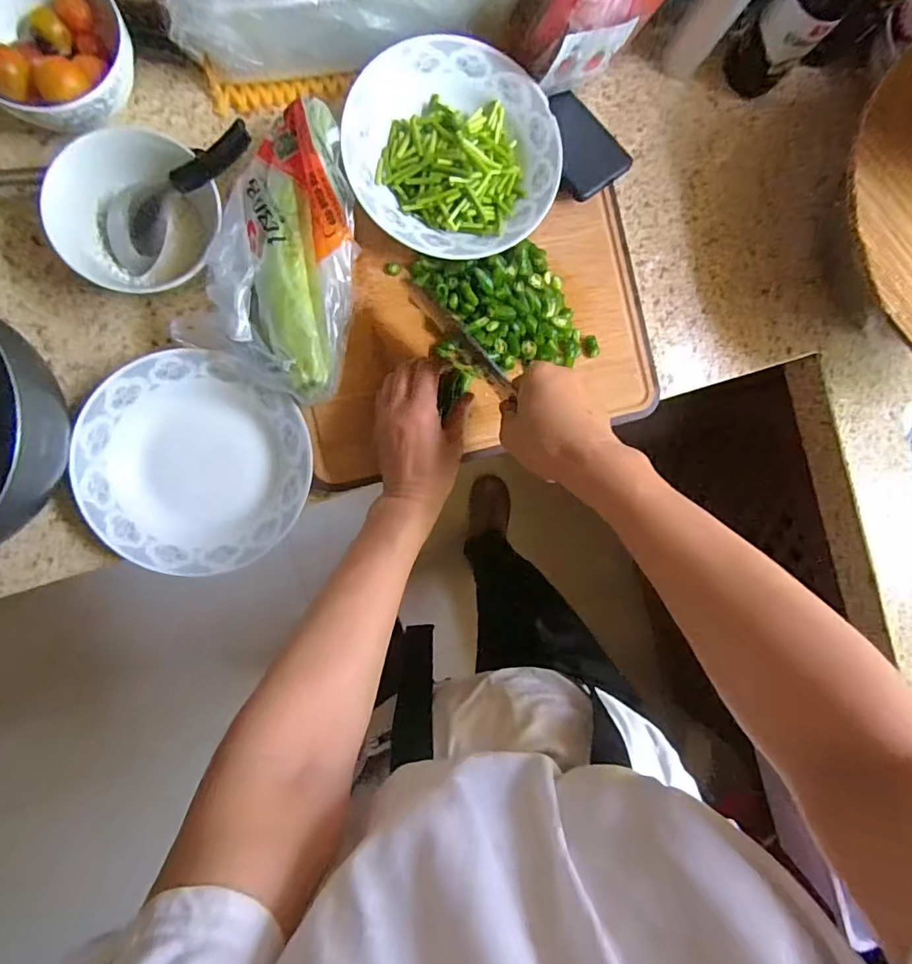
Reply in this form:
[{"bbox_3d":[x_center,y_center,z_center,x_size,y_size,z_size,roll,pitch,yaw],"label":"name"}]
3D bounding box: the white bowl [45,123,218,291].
[{"bbox_3d":[-0.261,-0.229,0.434,0.126,0.074,0.122,0,91,-8],"label":"white bowl"}]

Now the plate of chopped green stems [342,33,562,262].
[{"bbox_3d":[-0.003,-0.302,0.476,0.187,0.042,0.187,-4,91,-8],"label":"plate of chopped green stems"}]

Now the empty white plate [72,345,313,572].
[{"bbox_3d":[-0.231,-0.015,0.463,0.186,0.035,0.185,0,91,-8],"label":"empty white plate"}]

